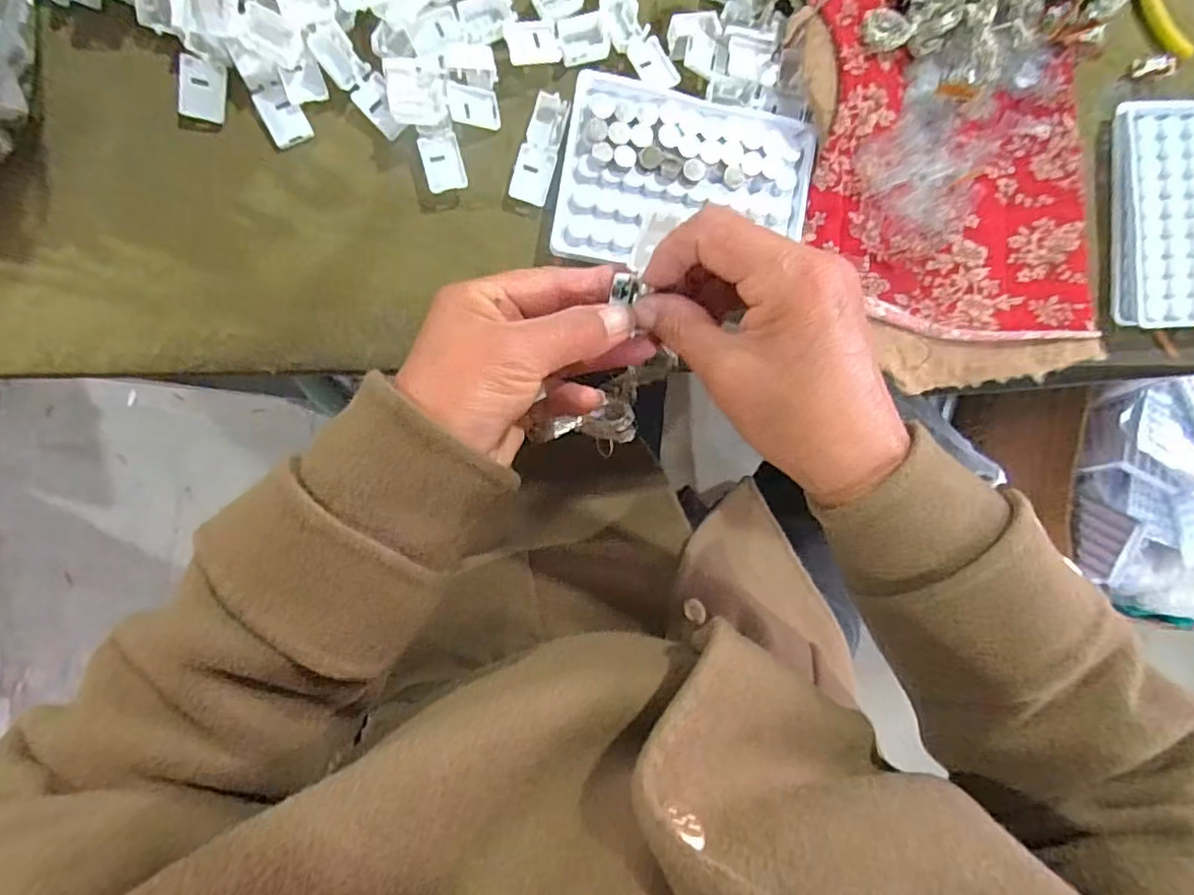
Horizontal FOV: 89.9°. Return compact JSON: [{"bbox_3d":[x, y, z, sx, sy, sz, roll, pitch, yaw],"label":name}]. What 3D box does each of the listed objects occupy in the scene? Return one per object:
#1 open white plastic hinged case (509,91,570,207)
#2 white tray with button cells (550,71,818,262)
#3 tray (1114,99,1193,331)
[{"bbox_3d":[-0.030,-0.155,0.311,0.020,0.009,0.054,14,90,-6],"label":"open white plastic hinged case"},{"bbox_3d":[0.048,-0.141,0.312,0.130,0.015,0.093,6,91,-6],"label":"white tray with button cells"},{"bbox_3d":[0.355,-0.137,0.351,0.099,0.012,0.131,-4,92,-6],"label":"tray"}]

